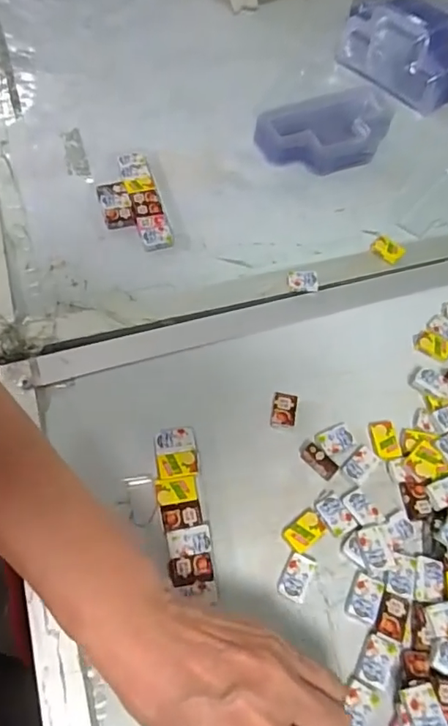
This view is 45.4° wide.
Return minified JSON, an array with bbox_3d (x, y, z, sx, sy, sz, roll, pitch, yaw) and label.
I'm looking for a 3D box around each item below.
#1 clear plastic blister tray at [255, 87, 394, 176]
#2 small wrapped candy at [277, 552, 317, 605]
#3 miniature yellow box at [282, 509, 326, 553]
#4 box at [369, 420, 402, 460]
[{"bbox_3d":[0.107,-0.231,0.534,0.143,0.036,0.075,-13,61,-11],"label":"clear plastic blister tray"},{"bbox_3d":[0.045,0.130,0.325,0.017,0.004,0.027,25,60,11],"label":"small wrapped candy"},{"bbox_3d":[0.051,0.107,0.340,0.026,0.004,0.018,-33,67,-21],"label":"miniature yellow box"},{"bbox_3d":[0.114,0.054,0.376,0.017,0.004,0.028,-7,60,-8],"label":"box"}]

